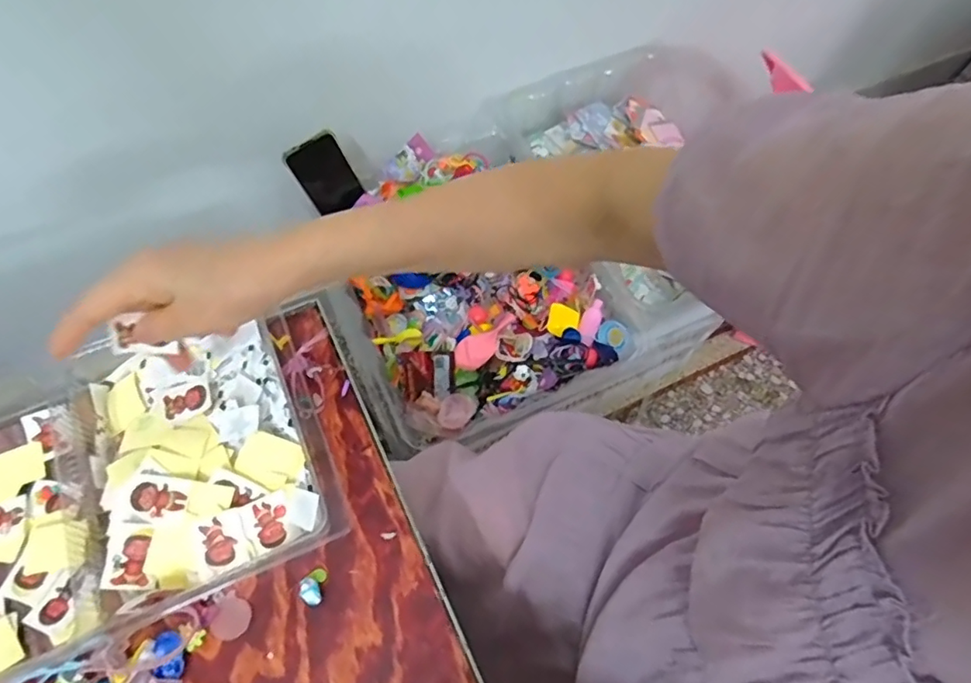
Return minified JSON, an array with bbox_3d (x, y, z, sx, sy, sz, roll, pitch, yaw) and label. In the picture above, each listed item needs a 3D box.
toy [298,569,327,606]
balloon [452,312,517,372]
[{"bbox_3d":[-0.121,0.171,0.384,0.015,0.014,0.024,1,63,-3],"label":"toy"},{"bbox_3d":[0.004,-0.001,0.714,0.096,0.033,0.041,-29,68,-16],"label":"balloon"}]

